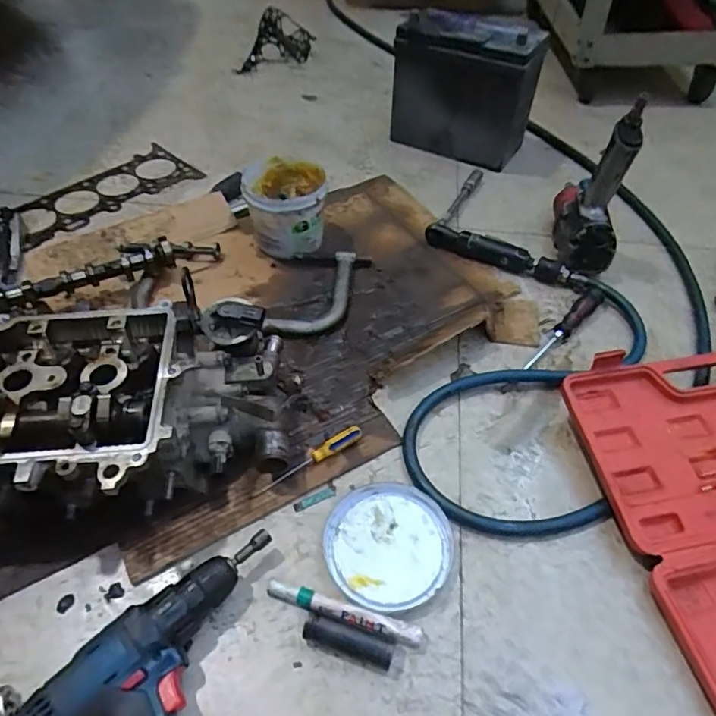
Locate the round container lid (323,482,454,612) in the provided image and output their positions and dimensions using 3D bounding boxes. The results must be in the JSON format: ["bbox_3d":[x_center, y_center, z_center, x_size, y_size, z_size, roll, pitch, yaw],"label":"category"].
[{"bbox_3d":[0.030,0.180,0.518,0.119,0.010,0.117,0,48,0],"label":"round container lid"}]

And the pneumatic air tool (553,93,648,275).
[{"bbox_3d":[0.335,-0.249,0.761,0.066,0.211,0.174,6,49,5],"label":"pneumatic air tool"}]

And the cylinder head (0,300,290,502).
[{"bbox_3d":[-0.310,0.060,0.517,0.462,0.145,0.198,-5,49,-5],"label":"cylinder head"}]

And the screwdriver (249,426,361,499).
[{"bbox_3d":[-0.052,0.111,0.565,0.132,0.012,0.015,-30,55,-24],"label":"screwdriver"}]

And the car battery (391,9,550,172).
[{"bbox_3d":[0.192,-0.503,1.001,0.251,0.207,0.152,20,51,17],"label":"car battery"}]

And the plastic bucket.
[{"bbox_3d":[-0.112,-0.226,0.805,0.122,0.107,0.146,-9,49,-9],"label":"plastic bucket"}]

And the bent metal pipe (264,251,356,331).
[{"bbox_3d":[-0.043,-0.083,0.735,0.069,0.019,0.185,25,53,20],"label":"bent metal pipe"}]

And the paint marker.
[{"bbox_3d":[-0.012,0.226,0.470,0.143,0.016,0.020,14,50,11],"label":"paint marker"}]

